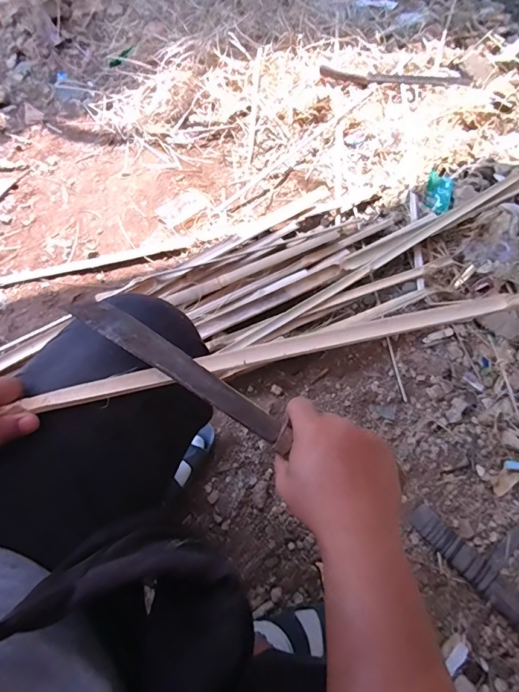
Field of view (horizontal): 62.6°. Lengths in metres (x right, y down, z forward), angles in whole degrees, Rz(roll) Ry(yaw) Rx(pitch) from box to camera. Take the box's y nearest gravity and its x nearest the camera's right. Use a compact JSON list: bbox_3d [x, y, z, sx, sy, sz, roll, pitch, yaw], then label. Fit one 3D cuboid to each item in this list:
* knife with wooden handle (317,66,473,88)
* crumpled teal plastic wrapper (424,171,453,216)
[{"bbox_3d":[0.358,-0.707,1.132,0.385,0.014,0.055,4,68,1],"label":"knife with wooden handle"},{"bbox_3d":[0.419,-0.357,1.000,0.059,0.020,0.106,16,69,6],"label":"crumpled teal plastic wrapper"}]

